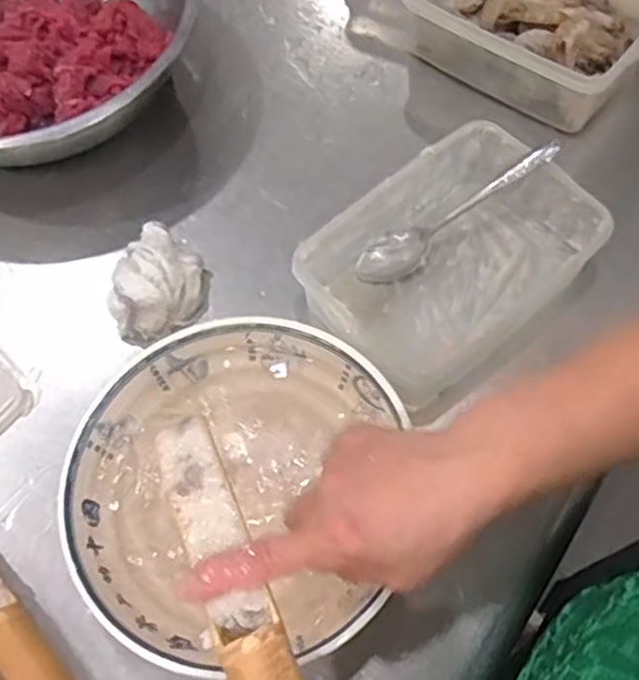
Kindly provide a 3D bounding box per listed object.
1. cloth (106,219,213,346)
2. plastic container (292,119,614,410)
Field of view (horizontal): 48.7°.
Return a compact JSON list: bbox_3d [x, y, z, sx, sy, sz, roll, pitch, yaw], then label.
[{"bbox_3d":[-0.132,-0.050,0.583,0.073,0.040,0.100,3,64,2],"label":"cloth"},{"bbox_3d":[0.100,-0.061,0.554,0.212,0.074,0.152,-39,69,-17],"label":"plastic container"}]

